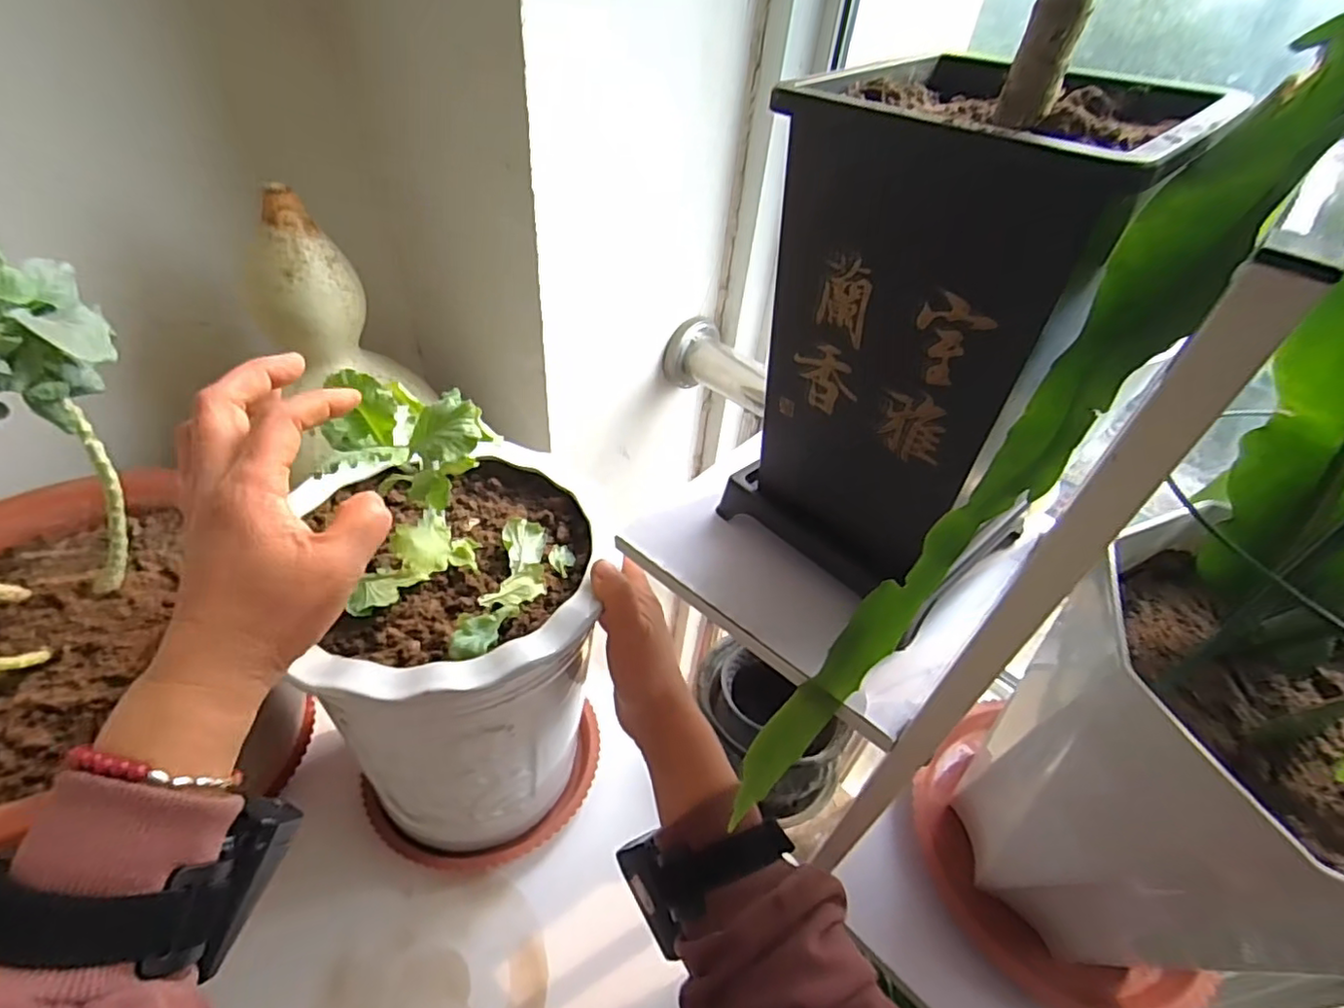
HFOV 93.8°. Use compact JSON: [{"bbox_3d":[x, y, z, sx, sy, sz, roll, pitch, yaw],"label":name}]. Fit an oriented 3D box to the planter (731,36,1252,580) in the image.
[{"bbox_3d":[0.117,-0.076,0.316,0.132,0.221,0.121,33,49,25],"label":"planter"}]

